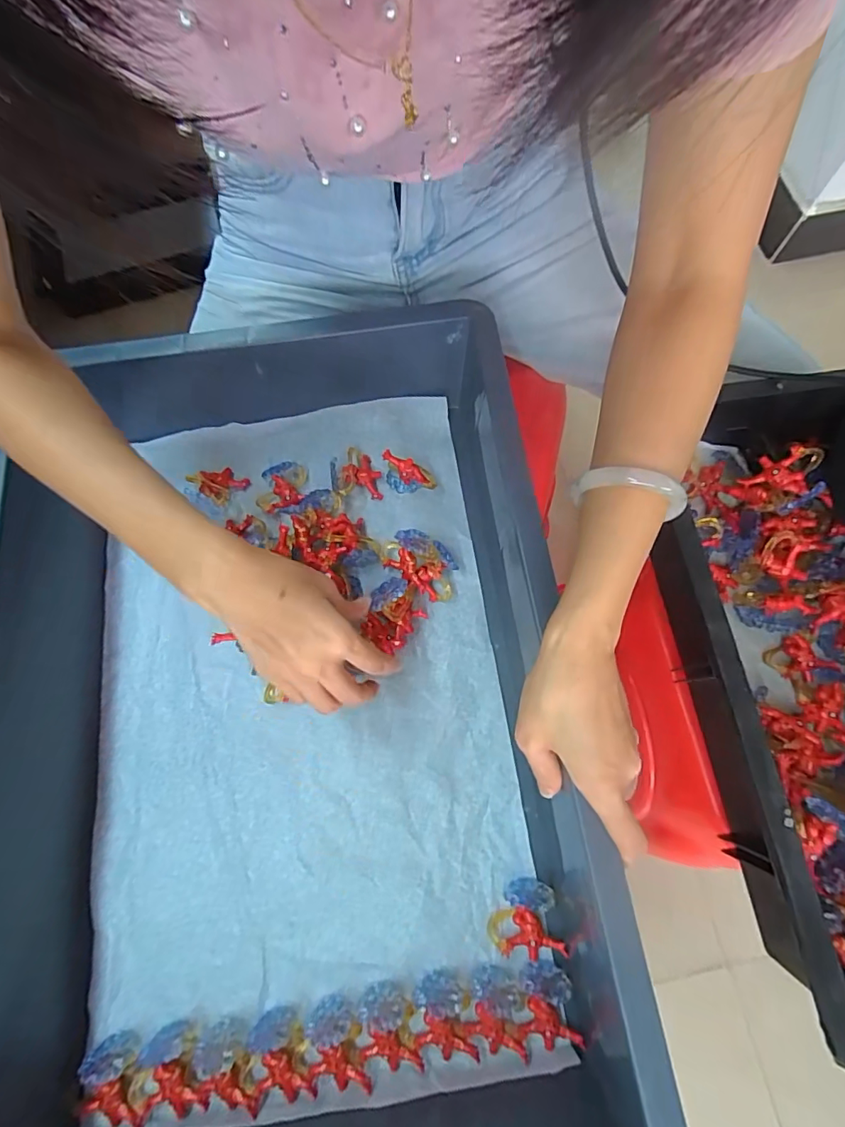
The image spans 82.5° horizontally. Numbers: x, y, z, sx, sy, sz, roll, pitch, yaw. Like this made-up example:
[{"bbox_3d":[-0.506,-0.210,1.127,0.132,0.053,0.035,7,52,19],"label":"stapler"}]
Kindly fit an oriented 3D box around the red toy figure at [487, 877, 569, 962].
[{"bbox_3d":[0.077,0.271,0.362,0.053,0.022,0.052,0,72,2],"label":"red toy figure"}]

